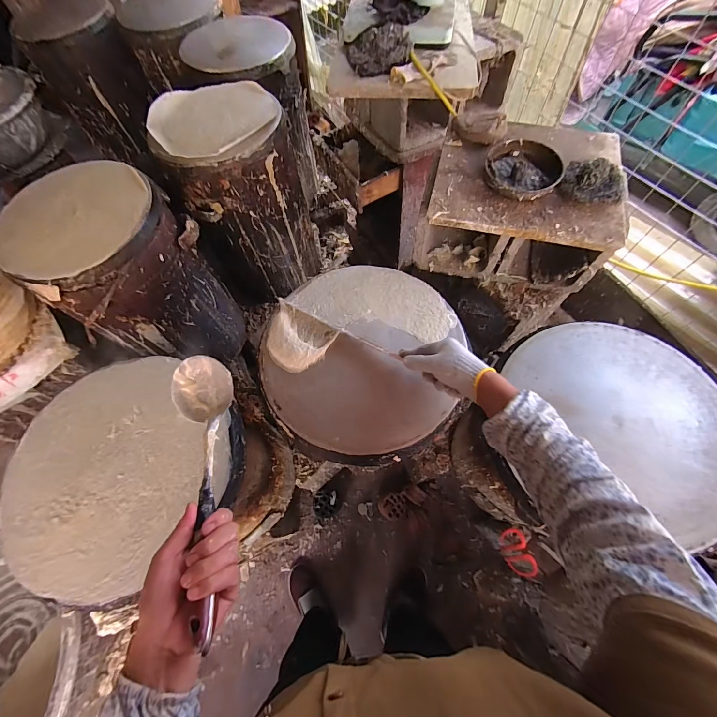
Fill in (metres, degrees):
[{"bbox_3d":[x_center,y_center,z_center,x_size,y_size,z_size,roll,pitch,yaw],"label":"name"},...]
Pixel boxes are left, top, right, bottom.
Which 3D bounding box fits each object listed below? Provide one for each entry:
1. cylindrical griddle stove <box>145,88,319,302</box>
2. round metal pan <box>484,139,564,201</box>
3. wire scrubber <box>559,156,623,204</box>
[{"bbox_3d":[-0.385,-0.519,1.151,0.379,0.594,0.327,-22,63,-9],"label":"cylindrical griddle stove"},{"bbox_3d":[0.312,-0.360,0.624,0.135,0.032,0.133,-2,65,4],"label":"round metal pan"},{"bbox_3d":[0.434,-0.330,0.598,0.103,0.039,0.093,23,69,14],"label":"wire scrubber"}]

